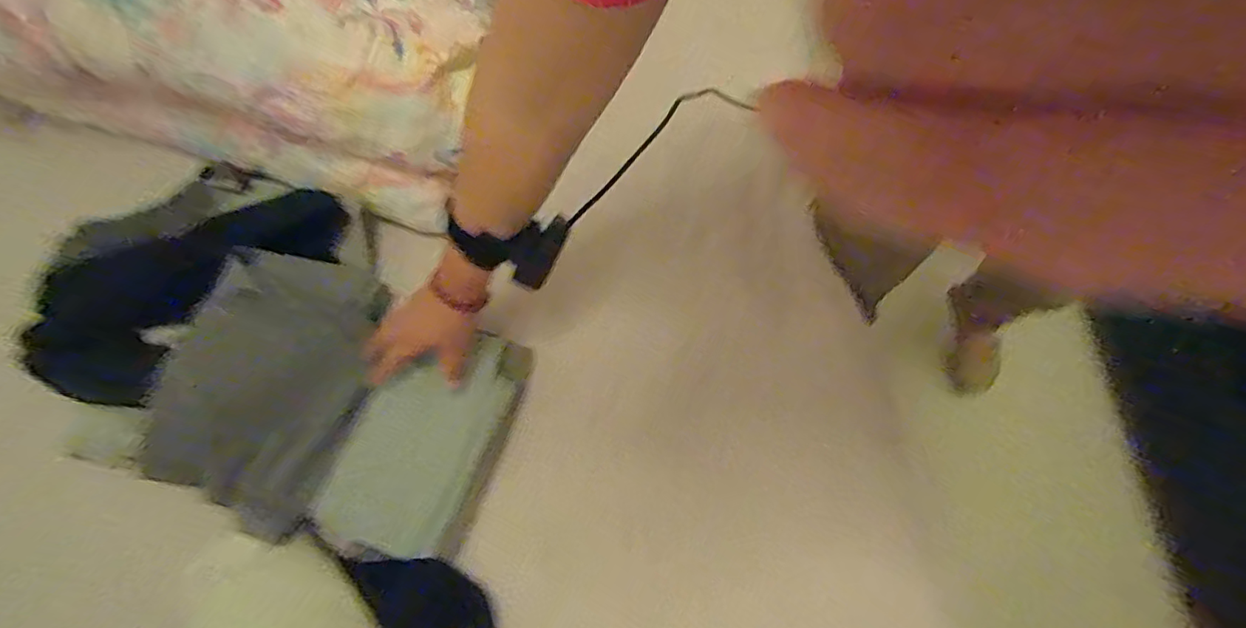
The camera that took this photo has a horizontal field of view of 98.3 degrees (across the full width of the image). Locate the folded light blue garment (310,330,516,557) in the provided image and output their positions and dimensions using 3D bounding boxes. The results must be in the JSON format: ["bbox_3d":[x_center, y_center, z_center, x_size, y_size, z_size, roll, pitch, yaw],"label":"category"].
[{"bbox_3d":[-0.213,0.123,0.553,0.130,0.053,0.233,22,71,6],"label":"folded light blue garment"}]

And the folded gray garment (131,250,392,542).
[{"bbox_3d":[-0.363,0.073,0.575,0.176,0.057,0.273,15,71,4],"label":"folded gray garment"}]

